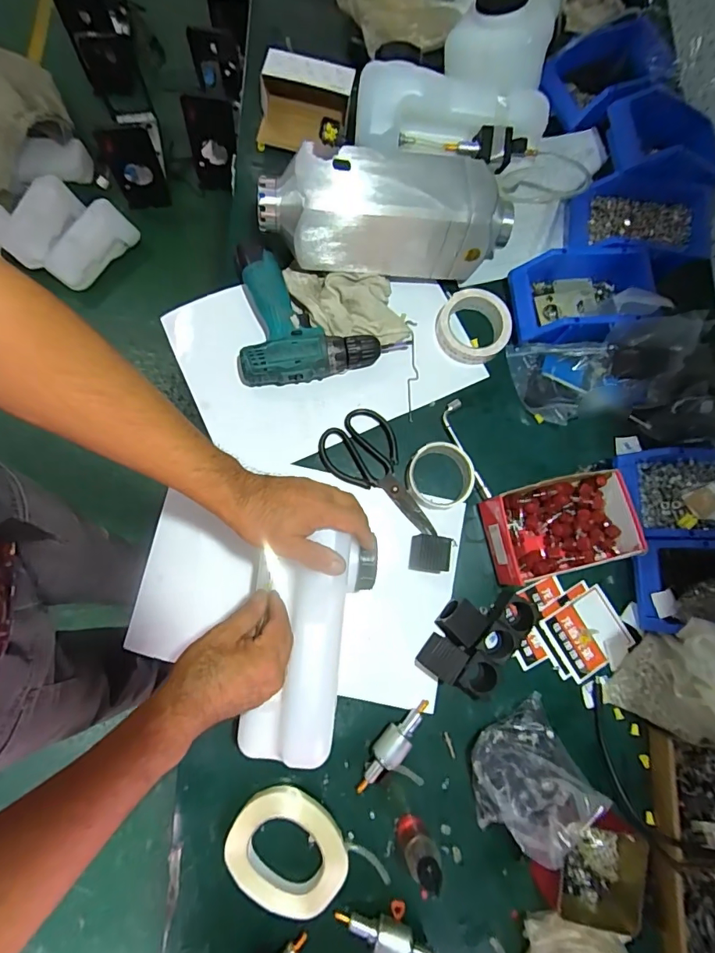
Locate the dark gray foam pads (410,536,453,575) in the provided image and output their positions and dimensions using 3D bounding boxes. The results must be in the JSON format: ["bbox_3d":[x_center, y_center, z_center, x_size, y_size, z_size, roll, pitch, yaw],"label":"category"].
[{"bbox_3d":[0.092,0.099,0.583,0.043,0.040,0.047,8,76,-3],"label":"dark gray foam pads"}]

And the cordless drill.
[{"bbox_3d":[-0.047,-0.222,0.634,0.231,0.061,0.184,-3,78,-5],"label":"cordless drill"}]

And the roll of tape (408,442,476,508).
[{"bbox_3d":[0.109,-0.001,0.606,0.086,0.026,0.084,1,78,-5],"label":"roll of tape"}]

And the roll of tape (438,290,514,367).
[{"bbox_3d":[0.165,-0.213,0.658,0.100,0.037,0.097,1,78,-5],"label":"roll of tape"}]

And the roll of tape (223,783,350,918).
[{"bbox_3d":[-0.077,0.416,0.507,0.108,0.021,0.135,-43,85,-12],"label":"roll of tape"}]

